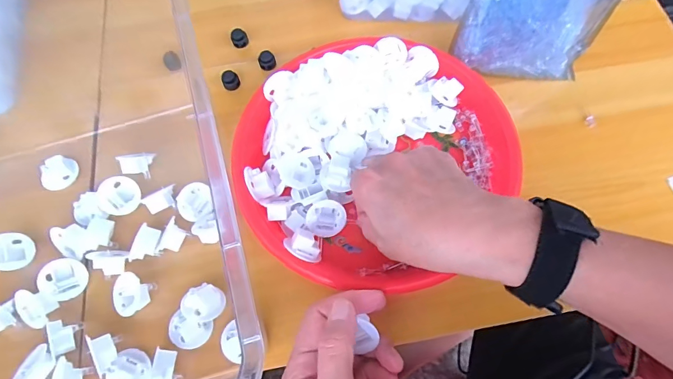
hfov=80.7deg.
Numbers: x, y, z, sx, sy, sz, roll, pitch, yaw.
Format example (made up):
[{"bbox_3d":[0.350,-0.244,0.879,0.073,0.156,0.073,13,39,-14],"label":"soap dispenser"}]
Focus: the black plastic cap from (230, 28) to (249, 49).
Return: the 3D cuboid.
[{"bbox_3d":[-0.103,-0.160,0.420,0.017,0.015,0.013,-18,68,-6],"label":"black plastic cap"}]

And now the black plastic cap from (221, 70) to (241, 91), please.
[{"bbox_3d":[-0.106,-0.110,0.398,0.016,0.014,0.014,-23,68,-8],"label":"black plastic cap"}]

